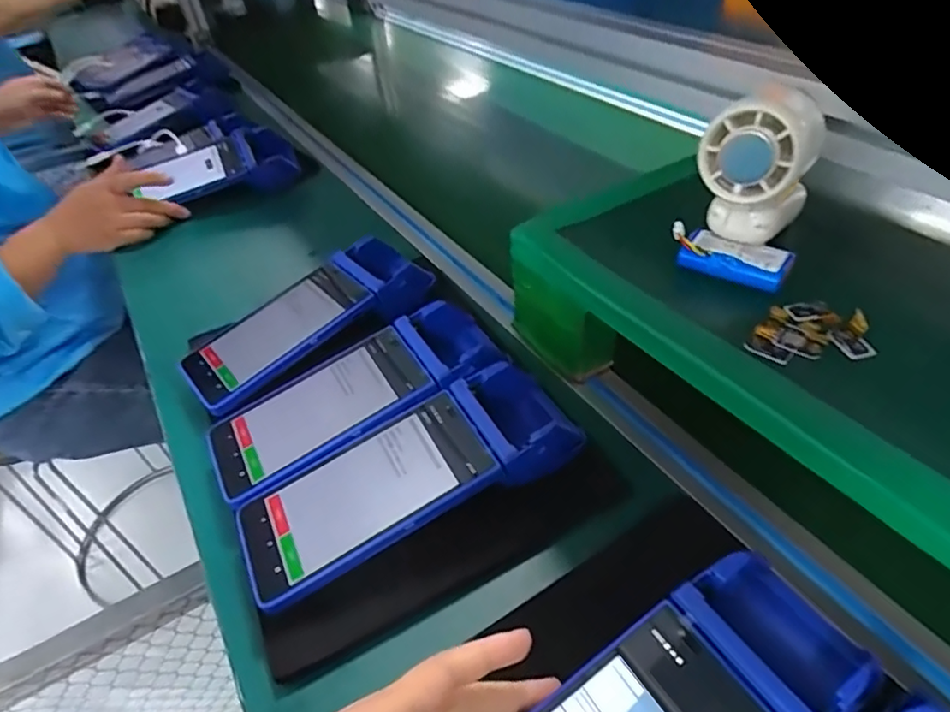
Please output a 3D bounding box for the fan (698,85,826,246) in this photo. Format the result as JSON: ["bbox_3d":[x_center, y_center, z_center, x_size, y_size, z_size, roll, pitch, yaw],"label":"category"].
[{"bbox_3d":[0.170,-0.114,0.347,0.058,0.087,0.071,27,50,26],"label":"fan"}]

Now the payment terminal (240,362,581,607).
[{"bbox_3d":[-0.038,0.078,0.381,0.229,0.060,0.086,-20,46,-19],"label":"payment terminal"}]

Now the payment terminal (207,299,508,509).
[{"bbox_3d":[-0.087,0.025,0.445,0.226,0.050,0.094,-22,47,-21],"label":"payment terminal"}]

